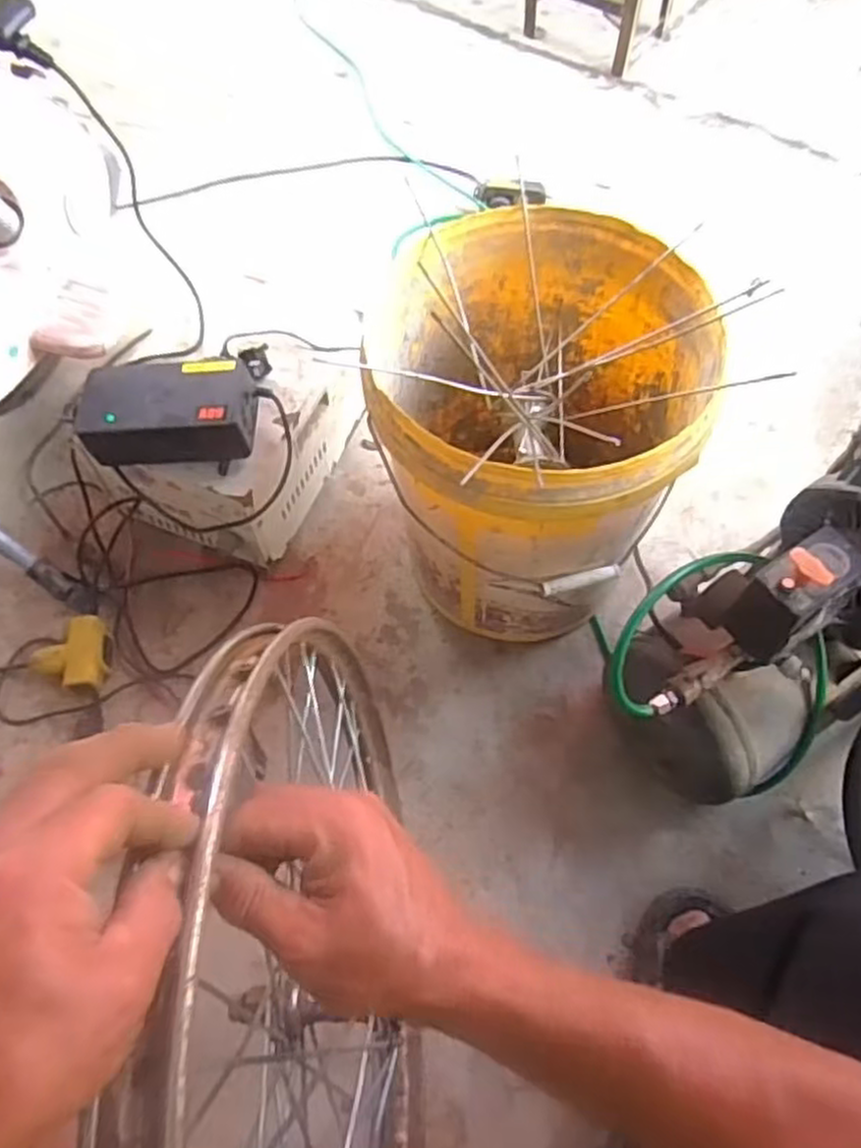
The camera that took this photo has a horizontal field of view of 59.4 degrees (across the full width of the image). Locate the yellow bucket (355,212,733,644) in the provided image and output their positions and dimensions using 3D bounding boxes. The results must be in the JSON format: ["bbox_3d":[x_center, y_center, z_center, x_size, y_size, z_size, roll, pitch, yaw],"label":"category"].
[{"bbox_3d":[0.102,-0.138,0.780,0.280,0.326,0.317,14,67,7],"label":"yellow bucket"}]

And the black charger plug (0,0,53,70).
[{"bbox_3d":[-0.396,-0.502,0.706,0.068,0.052,0.032,-27,68,-10],"label":"black charger plug"}]

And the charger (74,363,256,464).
[{"bbox_3d":[-0.274,-0.170,0.790,0.173,0.053,0.094,-2,66,0],"label":"charger"}]

